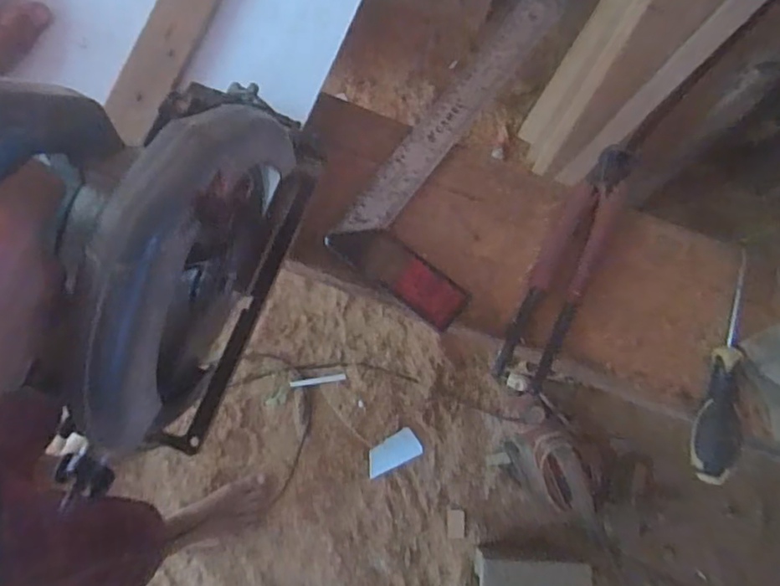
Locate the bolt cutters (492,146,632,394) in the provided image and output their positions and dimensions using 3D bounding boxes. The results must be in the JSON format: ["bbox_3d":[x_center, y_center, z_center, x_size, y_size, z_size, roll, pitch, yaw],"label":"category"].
[{"bbox_3d":[0.147,-0.023,0.485,0.046,0.019,0.218,26,81,0],"label":"bolt cutters"}]

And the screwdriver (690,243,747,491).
[{"bbox_3d":[0.269,0.058,0.469,0.028,0.029,0.184,18,81,-2],"label":"screwdriver"}]

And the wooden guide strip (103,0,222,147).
[{"bbox_3d":[-0.153,-0.238,0.455,0.046,0.012,0.264,21,81,-1],"label":"wooden guide strip"}]

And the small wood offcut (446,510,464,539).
[{"bbox_3d":[0.127,0.447,1.128,0.035,0.006,0.051,0,63,-3],"label":"small wood offcut"}]

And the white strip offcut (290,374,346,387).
[{"bbox_3d":[-0.145,0.177,1.174,0.110,0.004,0.012,-8,79,-3],"label":"white strip offcut"}]

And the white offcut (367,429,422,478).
[{"bbox_3d":[0.004,0.318,1.157,0.112,0.005,0.055,-29,81,-6],"label":"white offcut"}]

